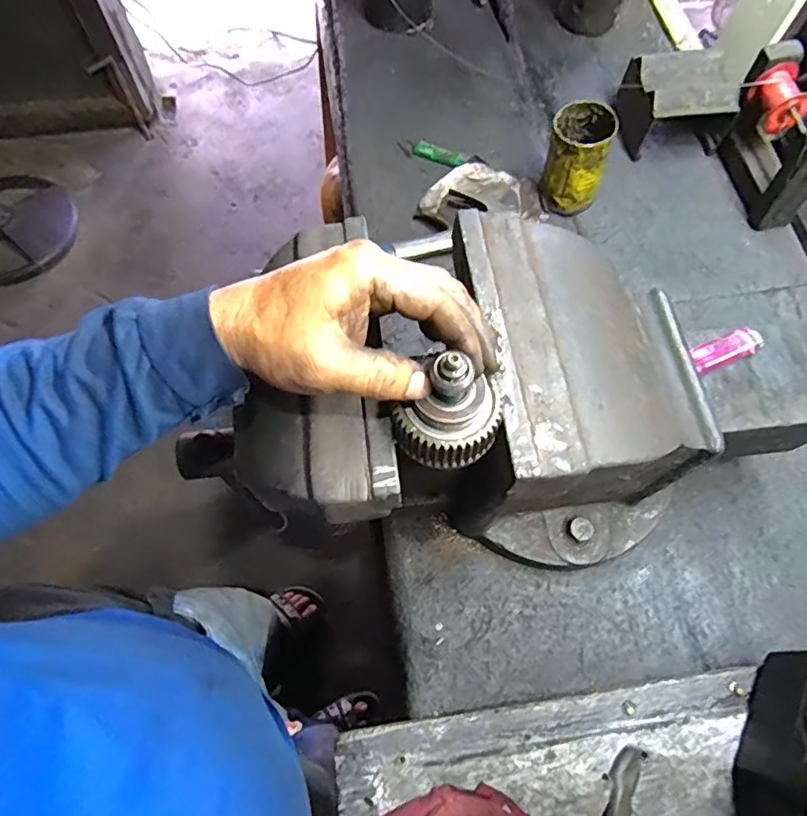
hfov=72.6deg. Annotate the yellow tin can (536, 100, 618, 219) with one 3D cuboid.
[{"bbox_3d":[0.217,-0.318,0.701,0.078,0.109,0.079,13,68,4],"label":"yellow tin can"}]

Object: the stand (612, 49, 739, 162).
[{"bbox_3d":[0.369,-0.418,0.763,0.140,0.092,0.118,3,67,0],"label":"stand"}]

